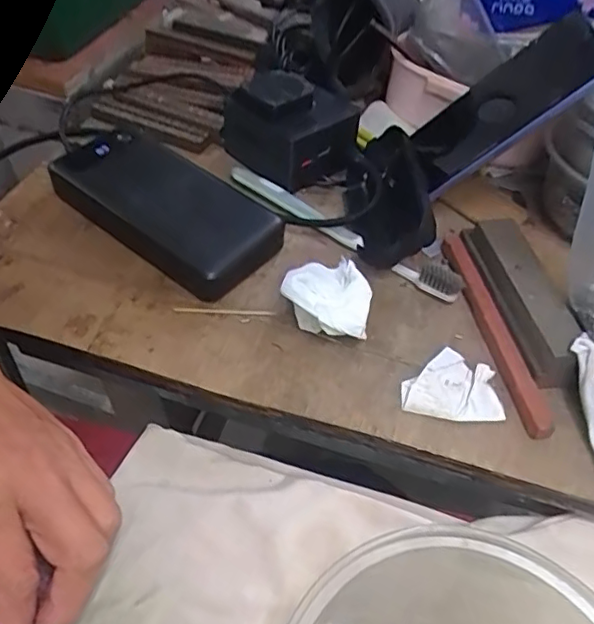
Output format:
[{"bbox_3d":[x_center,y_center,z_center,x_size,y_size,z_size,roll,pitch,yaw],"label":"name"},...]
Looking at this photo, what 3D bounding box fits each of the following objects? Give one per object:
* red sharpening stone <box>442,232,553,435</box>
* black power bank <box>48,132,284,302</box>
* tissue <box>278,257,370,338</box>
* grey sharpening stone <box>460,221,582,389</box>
[{"bbox_3d":[0.116,0.002,0.355,0.014,0.010,0.159,-6,53,-8],"label":"red sharpening stone"},{"bbox_3d":[-0.087,-0.072,0.384,0.154,0.027,0.071,35,58,22],"label":"black power bank"},{"bbox_3d":[0.017,-0.007,0.347,0.049,0.027,0.058,-10,53,-11],"label":"tissue"},{"bbox_3d":[0.136,-0.011,0.355,0.033,0.028,0.116,-5,53,-7],"label":"grey sharpening stone"}]

